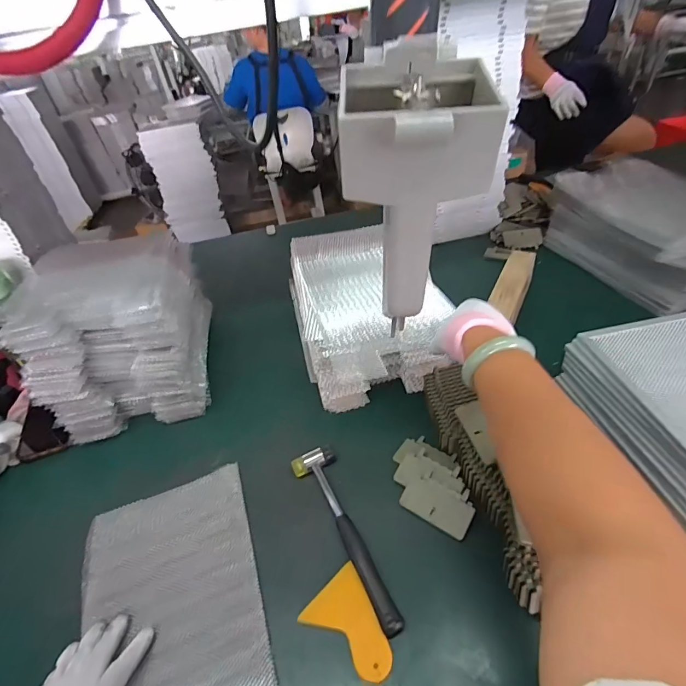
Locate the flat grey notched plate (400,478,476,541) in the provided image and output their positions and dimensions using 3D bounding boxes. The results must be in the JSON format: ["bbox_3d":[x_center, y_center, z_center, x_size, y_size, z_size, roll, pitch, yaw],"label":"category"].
[{"bbox_3d":[0.116,0.202,0.498,0.086,0.004,0.044,20,66,32],"label":"flat grey notched plate"}]

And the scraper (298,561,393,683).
[{"bbox_3d":[0.013,0.293,0.418,0.071,0.008,0.097,-35,45,-28],"label":"scraper"}]

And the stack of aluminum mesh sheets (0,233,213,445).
[{"bbox_3d":[-0.375,-0.020,0.681,0.233,0.228,0.295,-15,39,-6],"label":"stack of aluminum mesh sheets"}]

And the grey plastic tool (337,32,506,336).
[{"bbox_3d":[0.034,-0.065,0.187,0.060,0.113,0.060,-4,39,7],"label":"grey plastic tool"}]

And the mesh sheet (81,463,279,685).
[{"bbox_3d":[-0.190,0.303,0.447,0.193,0.008,0.316,-18,41,-12],"label":"mesh sheet"}]

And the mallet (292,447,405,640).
[{"bbox_3d":[0.009,0.223,0.490,0.054,0.022,0.231,-22,41,-18],"label":"mallet"}]

